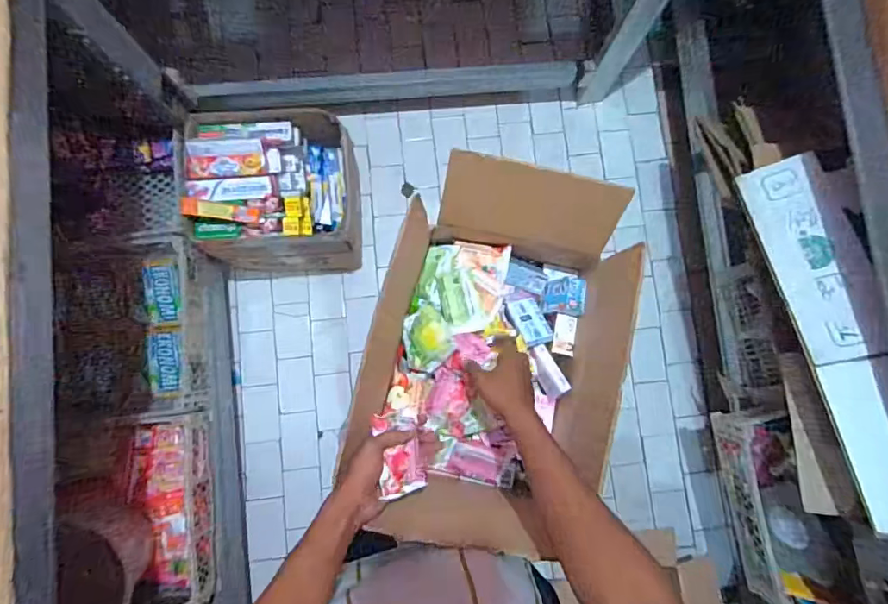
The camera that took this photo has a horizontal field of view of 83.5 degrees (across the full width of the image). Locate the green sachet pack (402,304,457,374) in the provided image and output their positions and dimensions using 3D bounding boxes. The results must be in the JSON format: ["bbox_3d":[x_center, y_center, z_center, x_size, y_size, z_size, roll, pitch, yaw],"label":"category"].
[{"bbox_3d":[-0.028,0.055,0.762,0.086,0.027,0.087,-43,61,22],"label":"green sachet pack"}]

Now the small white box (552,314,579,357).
[{"bbox_3d":[0.193,0.053,0.794,0.035,0.011,0.064,12,82,-2],"label":"small white box"}]

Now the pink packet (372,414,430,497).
[{"bbox_3d":[-0.051,0.183,0.604,0.063,0.016,0.095,-3,80,-44],"label":"pink packet"}]

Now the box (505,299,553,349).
[{"bbox_3d":[0.139,0.030,0.802,0.051,0.011,0.086,-19,57,-9],"label":"box"}]

